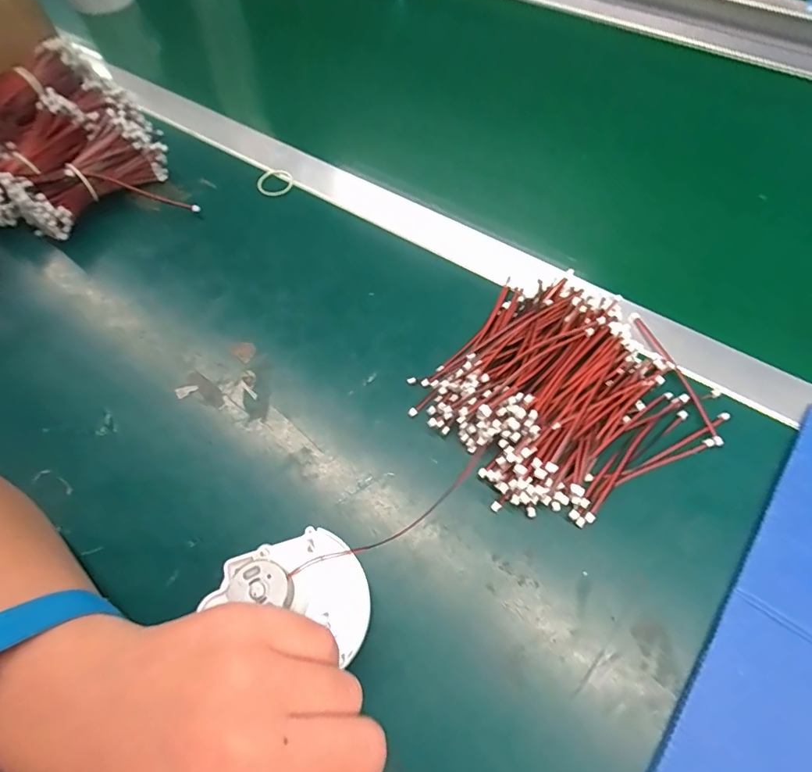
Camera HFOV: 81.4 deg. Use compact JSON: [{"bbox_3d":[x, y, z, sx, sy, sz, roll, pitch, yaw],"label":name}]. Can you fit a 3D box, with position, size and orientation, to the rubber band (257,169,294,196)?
[{"bbox_3d":[-0.124,-0.193,0.445,0.033,0.005,0.033,-1,61,3],"label":"rubber band"}]

